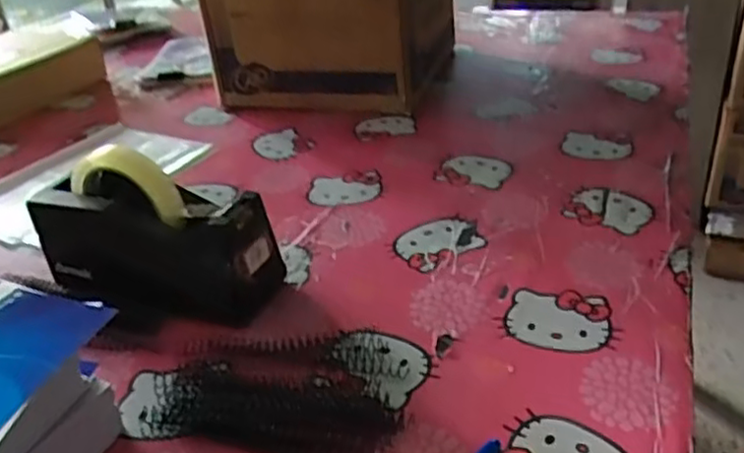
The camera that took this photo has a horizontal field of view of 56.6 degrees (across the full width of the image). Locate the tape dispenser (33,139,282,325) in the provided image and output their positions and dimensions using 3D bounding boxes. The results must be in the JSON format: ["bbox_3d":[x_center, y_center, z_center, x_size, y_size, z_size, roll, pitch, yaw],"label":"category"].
[{"bbox_3d":[-0.184,0.006,0.577,0.200,0.119,0.072,6,33,17],"label":"tape dispenser"}]

